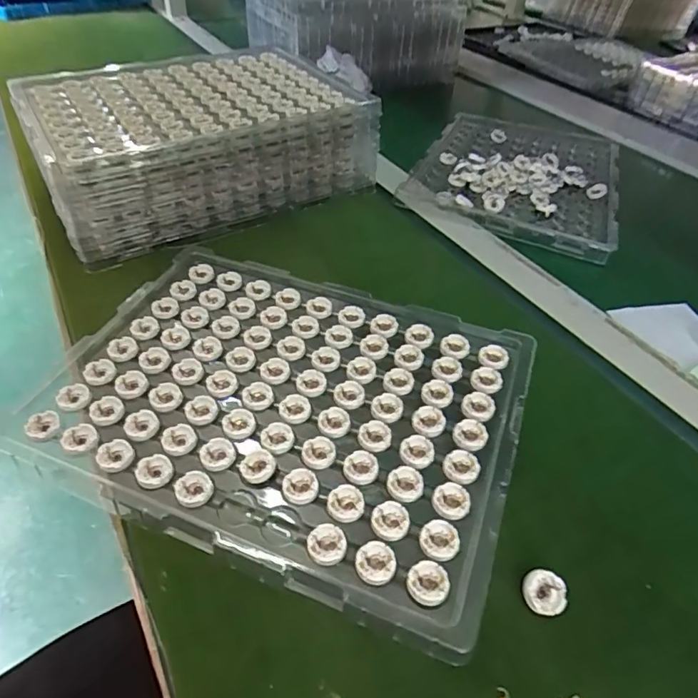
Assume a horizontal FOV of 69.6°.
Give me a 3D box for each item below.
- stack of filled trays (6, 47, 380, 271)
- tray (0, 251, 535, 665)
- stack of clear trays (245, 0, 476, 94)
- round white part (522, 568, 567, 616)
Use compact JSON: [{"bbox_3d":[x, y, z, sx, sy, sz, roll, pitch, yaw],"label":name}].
[{"bbox_3d":[-0.180,-0.252,0.595,0.342,0.098,0.264,-23,51,-25],"label":"stack of filled trays"},{"bbox_3d":[-0.052,0.031,0.384,0.351,0.016,0.251,18,46,13],"label":"tray"},{"bbox_3d":[0.006,-0.628,0.978,0.348,0.129,0.285,-19,49,-22],"label":"stack of clear trays"},{"bbox_3d":[0.112,0.139,0.287,0.024,0.011,0.022,2,45,-2],"label":"round white part"}]

